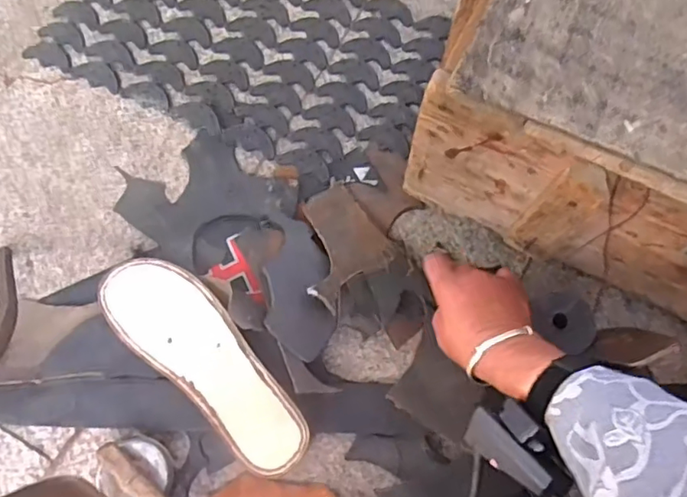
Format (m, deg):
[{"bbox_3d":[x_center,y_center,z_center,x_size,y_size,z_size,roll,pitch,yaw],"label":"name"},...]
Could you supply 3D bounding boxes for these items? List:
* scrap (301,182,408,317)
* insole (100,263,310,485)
[{"bbox_3d":[-0.009,-0.007,0.558,0.099,0.008,0.107,-34,66,-20],"label":"scrap"},{"bbox_3d":[-0.124,0.099,0.522,0.239,0.006,0.078,42,72,11],"label":"insole"}]

